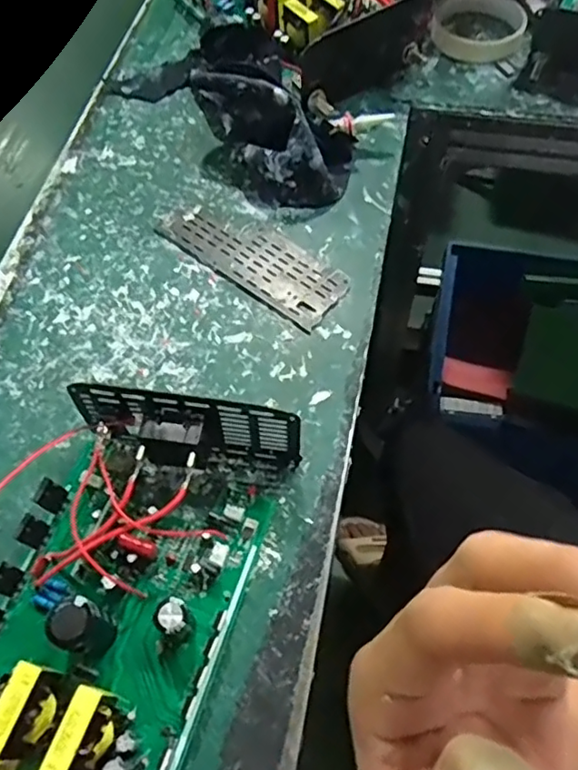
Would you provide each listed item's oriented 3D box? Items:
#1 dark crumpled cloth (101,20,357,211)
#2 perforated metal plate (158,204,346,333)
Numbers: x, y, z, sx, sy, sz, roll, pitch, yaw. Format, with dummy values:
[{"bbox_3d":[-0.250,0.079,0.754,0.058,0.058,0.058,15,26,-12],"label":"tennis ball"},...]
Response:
[{"bbox_3d":[-0.037,-0.253,0.499,0.244,0.064,0.130,40,71,20],"label":"dark crumpled cloth"},{"bbox_3d":[-0.028,-0.099,0.454,0.151,0.004,0.057,35,69,18],"label":"perforated metal plate"}]

